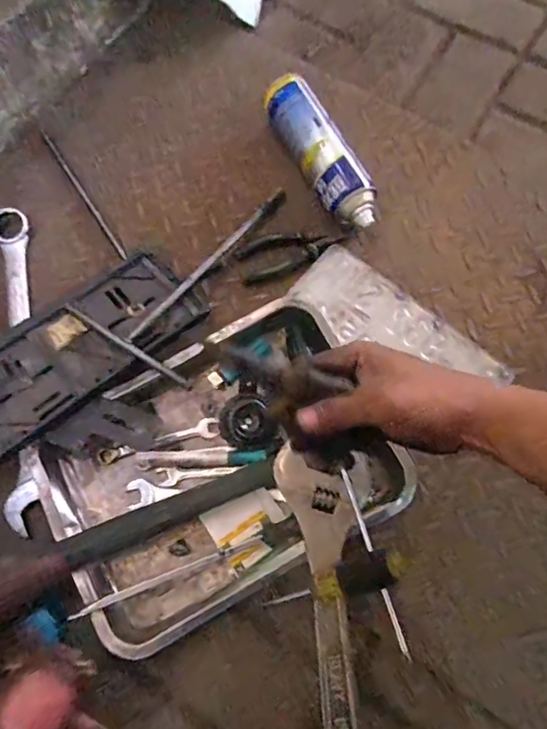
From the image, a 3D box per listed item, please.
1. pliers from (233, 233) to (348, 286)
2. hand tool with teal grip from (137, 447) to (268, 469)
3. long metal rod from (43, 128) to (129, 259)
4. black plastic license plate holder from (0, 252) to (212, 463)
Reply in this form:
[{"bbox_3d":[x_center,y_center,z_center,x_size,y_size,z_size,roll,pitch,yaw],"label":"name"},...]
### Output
[{"bbox_3d":[0.019,-0.148,0.645,0.136,0.014,0.060,-25,74,-9],"label":"pliers"},{"bbox_3d":[-0.080,0.103,0.561,0.140,0.025,0.019,-2,72,-1],"label":"hand tool with teal grip"},{"bbox_3d":[-0.253,-0.229,0.675,0.009,0.005,0.236,-32,75,-10],"label":"long metal rod"},{"bbox_3d":[-0.226,-0.027,0.580,0.278,0.019,0.147,-36,65,-15],"label":"black plastic license plate holder"}]

